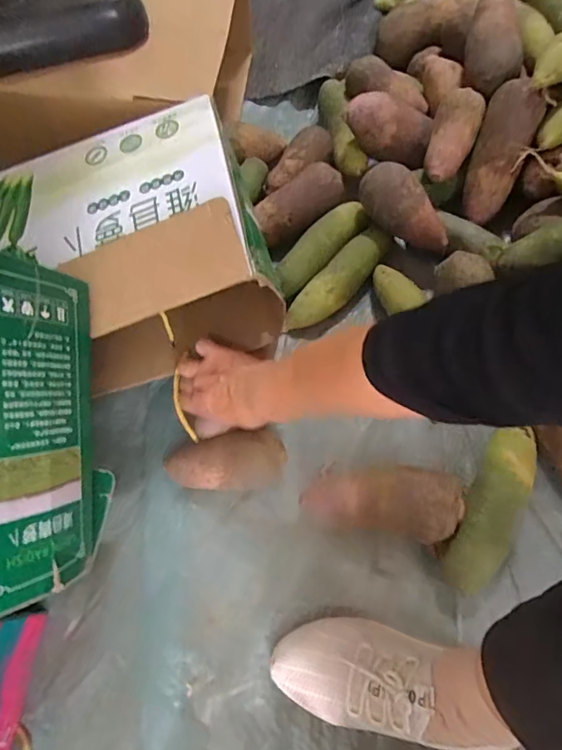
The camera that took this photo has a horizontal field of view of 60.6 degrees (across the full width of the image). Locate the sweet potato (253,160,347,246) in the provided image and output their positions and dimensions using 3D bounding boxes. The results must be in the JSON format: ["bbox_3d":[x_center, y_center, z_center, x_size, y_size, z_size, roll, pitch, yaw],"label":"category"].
[{"bbox_3d":[0.025,-0.243,0.679,0.149,0.058,0.060,-34,71,-13],"label":"sweet potato"}]

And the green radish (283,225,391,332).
[{"bbox_3d":[0.079,-0.126,0.655,0.053,0.051,0.192,41,73,16],"label":"green radish"}]

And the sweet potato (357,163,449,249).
[{"bbox_3d":[0.167,-0.227,0.651,0.139,0.054,0.068,37,69,-18],"label":"sweet potato"}]

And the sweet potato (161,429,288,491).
[{"bbox_3d":[-0.063,0.104,0.560,0.137,0.045,0.064,-3,67,0],"label":"sweet potato"}]

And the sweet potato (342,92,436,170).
[{"bbox_3d":[0.153,-0.359,0.708,0.149,0.070,0.084,12,108,-25],"label":"sweet potato"}]

